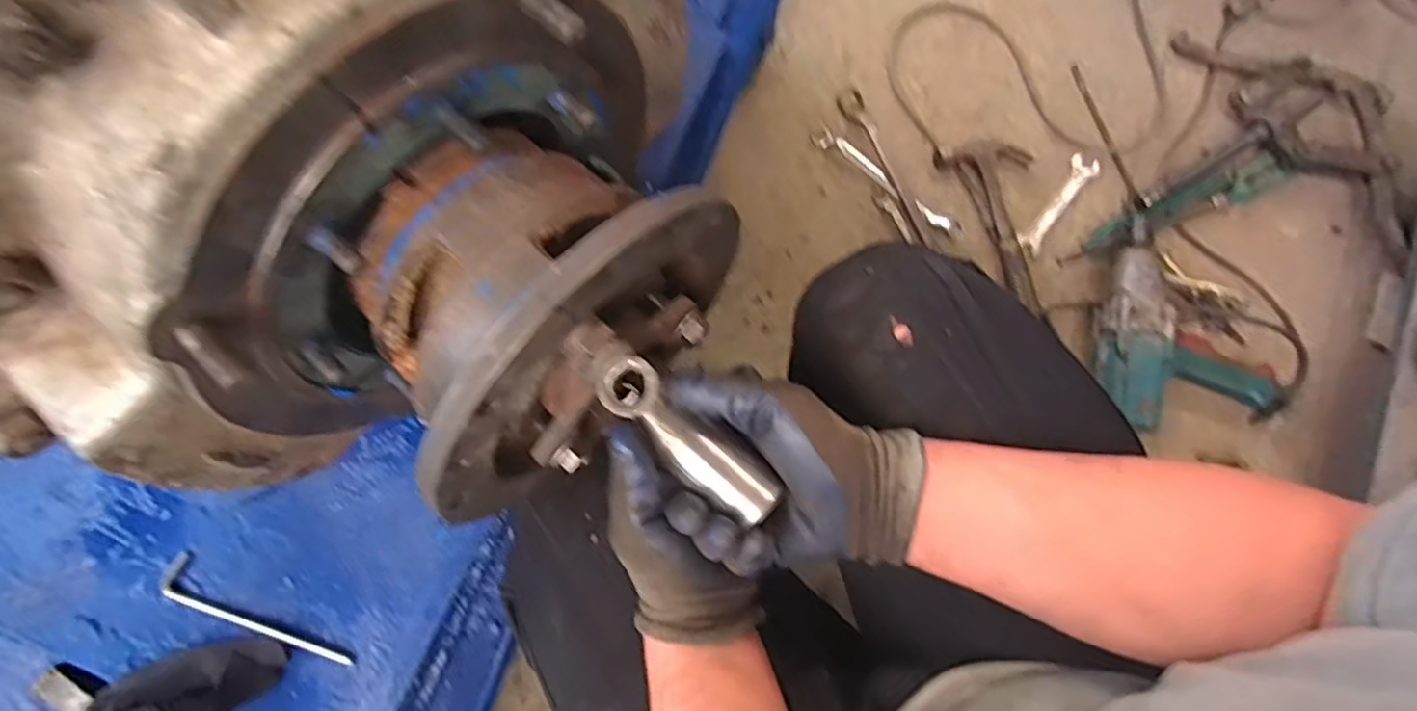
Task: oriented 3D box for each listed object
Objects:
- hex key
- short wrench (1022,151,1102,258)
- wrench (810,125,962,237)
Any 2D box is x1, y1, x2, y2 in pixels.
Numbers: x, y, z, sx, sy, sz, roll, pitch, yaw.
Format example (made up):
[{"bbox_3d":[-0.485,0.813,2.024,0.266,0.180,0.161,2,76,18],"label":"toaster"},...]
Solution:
[{"bbox_3d":[-0.405,0.236,0.598,0.186,0.008,0.032,27,79,5],"label":"hex key"},{"bbox_3d":[0.488,-0.213,0.931,0.038,0.007,0.168,37,80,7],"label":"short wrench"},{"bbox_3d":[0.249,-0.244,0.932,0.239,0.010,0.030,38,81,7],"label":"wrench"}]

